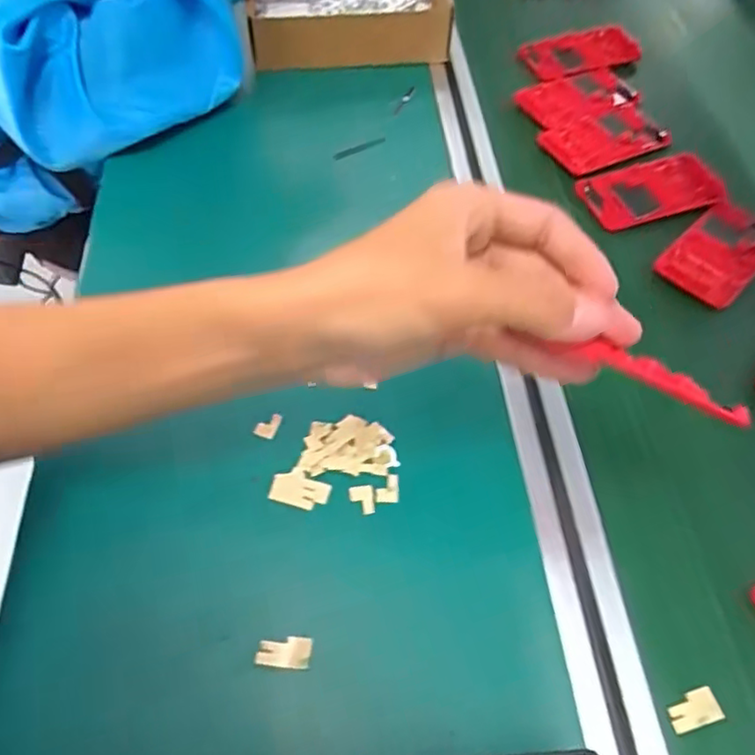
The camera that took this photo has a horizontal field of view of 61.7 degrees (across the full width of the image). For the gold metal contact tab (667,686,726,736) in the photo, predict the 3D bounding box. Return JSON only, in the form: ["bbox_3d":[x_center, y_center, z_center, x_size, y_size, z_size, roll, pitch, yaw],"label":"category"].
[{"bbox_3d":[0.163,0.171,0.326,0.028,0.004,0.016,-12,58,-12],"label":"gold metal contact tab"}]

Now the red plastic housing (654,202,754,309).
[{"bbox_3d":[0.280,-0.104,0.512,0.117,0.006,0.061,-38,67,-26],"label":"red plastic housing"}]

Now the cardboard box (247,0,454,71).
[{"bbox_3d":[-0.032,-0.408,0.671,0.192,0.070,0.186,-2,56,-6],"label":"cardboard box"}]

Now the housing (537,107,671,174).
[{"bbox_3d":[0.216,-0.222,0.590,0.129,0.010,0.059,-25,62,-20],"label":"housing"}]

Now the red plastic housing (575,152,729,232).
[{"bbox_3d":[0.239,-0.165,0.549,0.119,0.008,0.066,-14,59,-14],"label":"red plastic housing"}]

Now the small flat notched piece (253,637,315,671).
[{"bbox_3d":[-0.049,0.143,0.330,0.028,0.004,0.015,4,56,-2],"label":"small flat notched piece"}]

